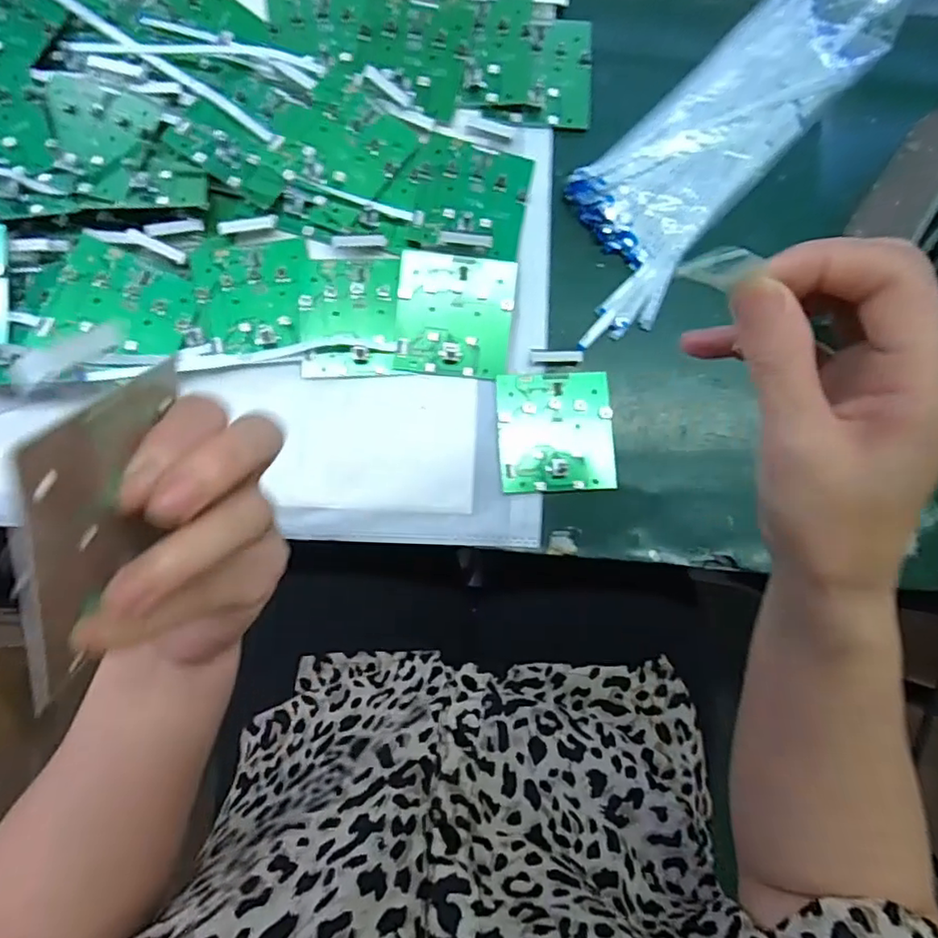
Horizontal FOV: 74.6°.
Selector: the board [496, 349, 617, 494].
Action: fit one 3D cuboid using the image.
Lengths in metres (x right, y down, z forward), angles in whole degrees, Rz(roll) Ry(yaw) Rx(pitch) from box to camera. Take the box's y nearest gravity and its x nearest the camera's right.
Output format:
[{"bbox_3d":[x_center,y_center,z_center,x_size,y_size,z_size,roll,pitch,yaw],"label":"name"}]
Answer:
[{"bbox_3d":[0.058,-0.032,0.410,0.075,0.004,0.093,-3,85,-2],"label":"board"}]

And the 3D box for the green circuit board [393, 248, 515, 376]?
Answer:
[{"bbox_3d":[-0.009,-0.102,0.410,0.076,0.009,0.078,5,85,-1],"label":"green circuit board"}]

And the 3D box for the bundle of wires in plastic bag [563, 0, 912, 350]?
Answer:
[{"bbox_3d":[0.172,-0.236,0.426,0.098,0.029,0.324,41,85,2],"label":"bundle of wires in plastic bag"}]

